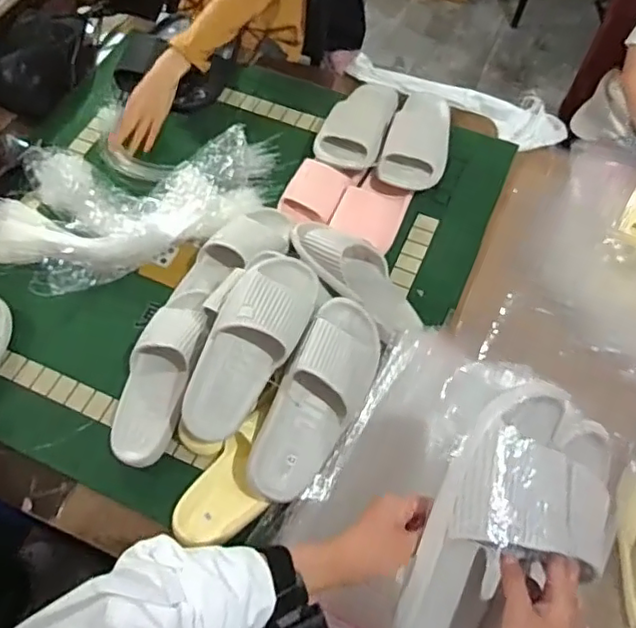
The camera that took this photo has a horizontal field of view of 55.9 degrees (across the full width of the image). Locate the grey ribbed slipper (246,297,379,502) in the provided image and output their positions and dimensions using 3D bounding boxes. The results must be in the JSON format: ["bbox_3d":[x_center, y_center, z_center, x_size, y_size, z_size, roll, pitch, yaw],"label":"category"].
[{"bbox_3d":[-0.001,0.108,0.774,0.103,0.067,0.269,24,80,12],"label":"grey ribbed slipper"}]

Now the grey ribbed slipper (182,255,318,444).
[{"bbox_3d":[-0.089,0.041,0.787,0.103,0.088,0.264,26,78,12],"label":"grey ribbed slipper"}]

